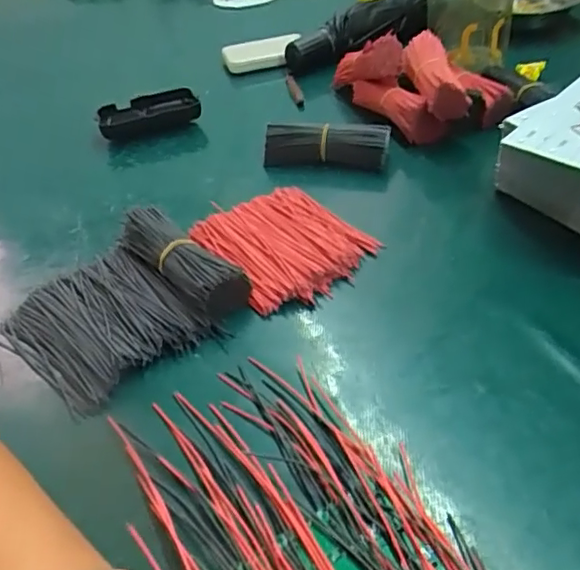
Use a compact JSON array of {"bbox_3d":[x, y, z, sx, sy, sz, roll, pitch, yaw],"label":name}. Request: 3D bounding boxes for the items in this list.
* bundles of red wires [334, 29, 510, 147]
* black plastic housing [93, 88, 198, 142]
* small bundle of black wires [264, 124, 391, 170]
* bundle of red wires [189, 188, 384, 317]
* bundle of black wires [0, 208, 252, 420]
[{"bbox_3d":[0.131,-0.212,0.590,0.108,0.072,0.179,-21,44,-12],"label":"bundles of red wires"},{"bbox_3d":[-0.156,-0.187,0.641,0.107,0.031,0.047,-18,44,-9],"label":"black plastic housing"},{"bbox_3d":[0.032,-0.130,0.538,0.117,0.034,0.026,1,44,11],"label":"small bundle of black wires"},{"bbox_3d":[-0.007,-0.034,0.445,0.108,0.013,0.122,-32,48,-22],"label":"bundle of red wires"},{"bbox_3d":[-0.115,0.012,0.395,0.122,0.033,0.134,30,56,35],"label":"bundle of black wires"}]

